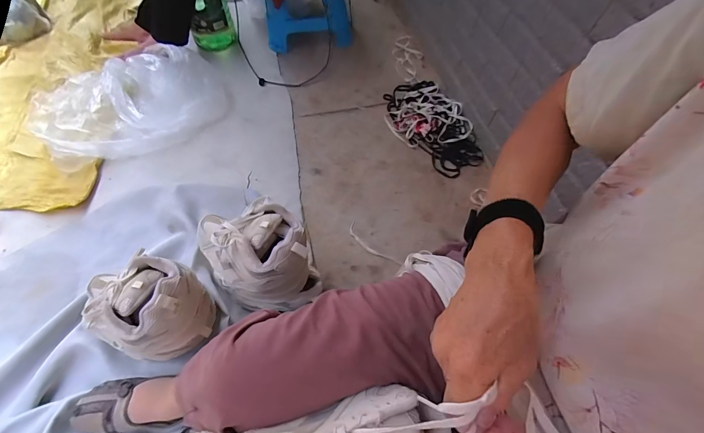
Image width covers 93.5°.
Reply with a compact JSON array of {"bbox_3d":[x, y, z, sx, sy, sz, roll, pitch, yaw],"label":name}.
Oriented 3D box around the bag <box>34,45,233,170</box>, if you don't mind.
[{"bbox_3d":[-0.679,-0.367,0.998,0.425,0.156,0.501,40,62,20],"label":"bag"}]

